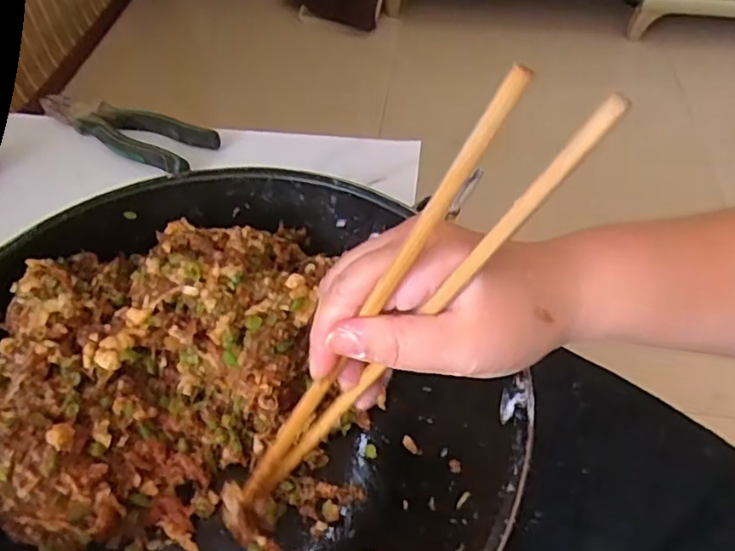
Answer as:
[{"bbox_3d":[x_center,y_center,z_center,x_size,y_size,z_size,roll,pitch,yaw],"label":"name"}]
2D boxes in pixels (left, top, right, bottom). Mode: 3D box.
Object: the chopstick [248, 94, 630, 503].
[{"bbox_3d":[0.009,0.032,0.251,0.012,0.260,0.009,14,42,-31],"label":"chopstick"}]

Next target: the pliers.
[{"bbox_3d":[-0.228,-0.139,0.566,0.175,0.019,0.057,19,52,15],"label":"pliers"}]

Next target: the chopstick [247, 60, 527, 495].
[{"bbox_3d":[-0.008,0.029,0.248,0.008,0.254,0.007,5,43,-34],"label":"chopstick"}]

